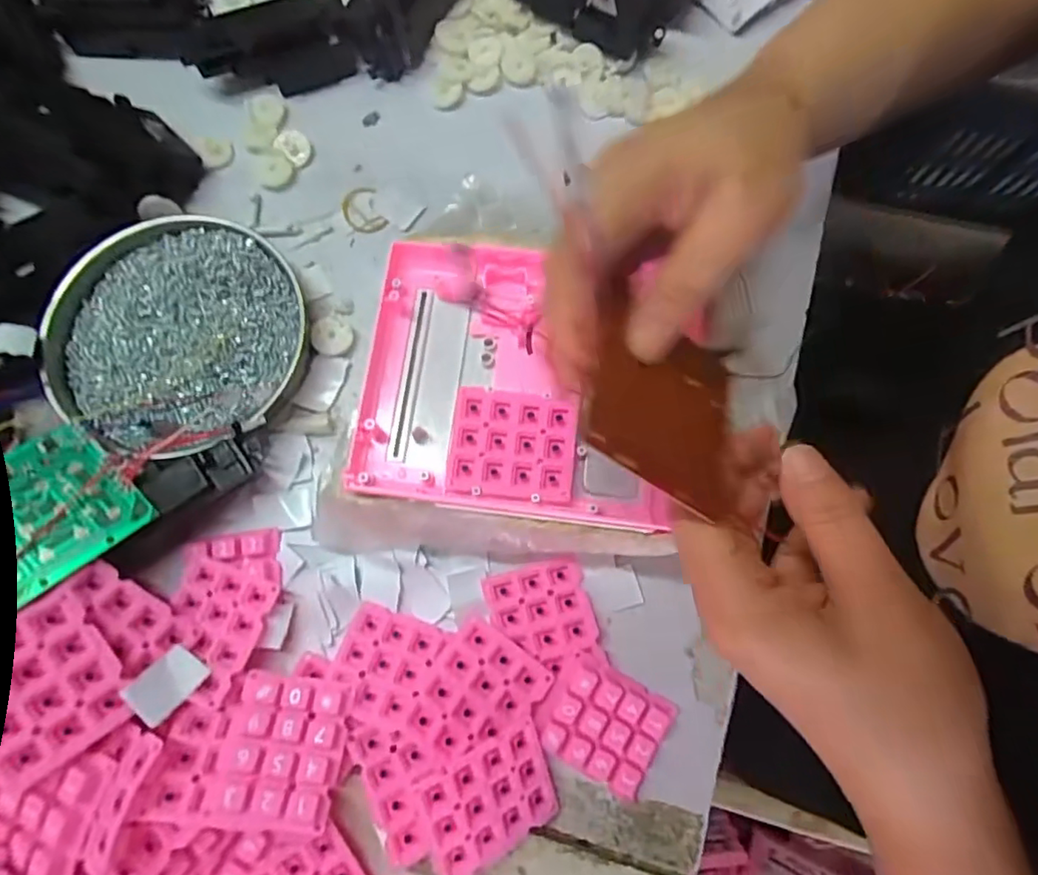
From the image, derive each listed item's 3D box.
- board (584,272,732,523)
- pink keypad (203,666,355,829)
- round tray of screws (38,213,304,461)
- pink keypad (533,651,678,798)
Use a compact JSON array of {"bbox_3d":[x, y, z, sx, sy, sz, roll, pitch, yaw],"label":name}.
[{"bbox_3d":[0.055,-0.015,0.213,0.070,0.007,0.072,29,56,-25],"label":"board"},{"bbox_3d":[-0.103,0.135,0.252,0.050,0.010,0.059,9,56,-6],"label":"pink keypad"},{"bbox_3d":[-0.190,-0.059,0.316,0.127,0.029,0.132,0,76,-1],"label":"round tray of screws"},{"bbox_3d":[0.039,0.135,0.272,0.059,0.010,0.047,28,77,6],"label":"pink keypad"}]

